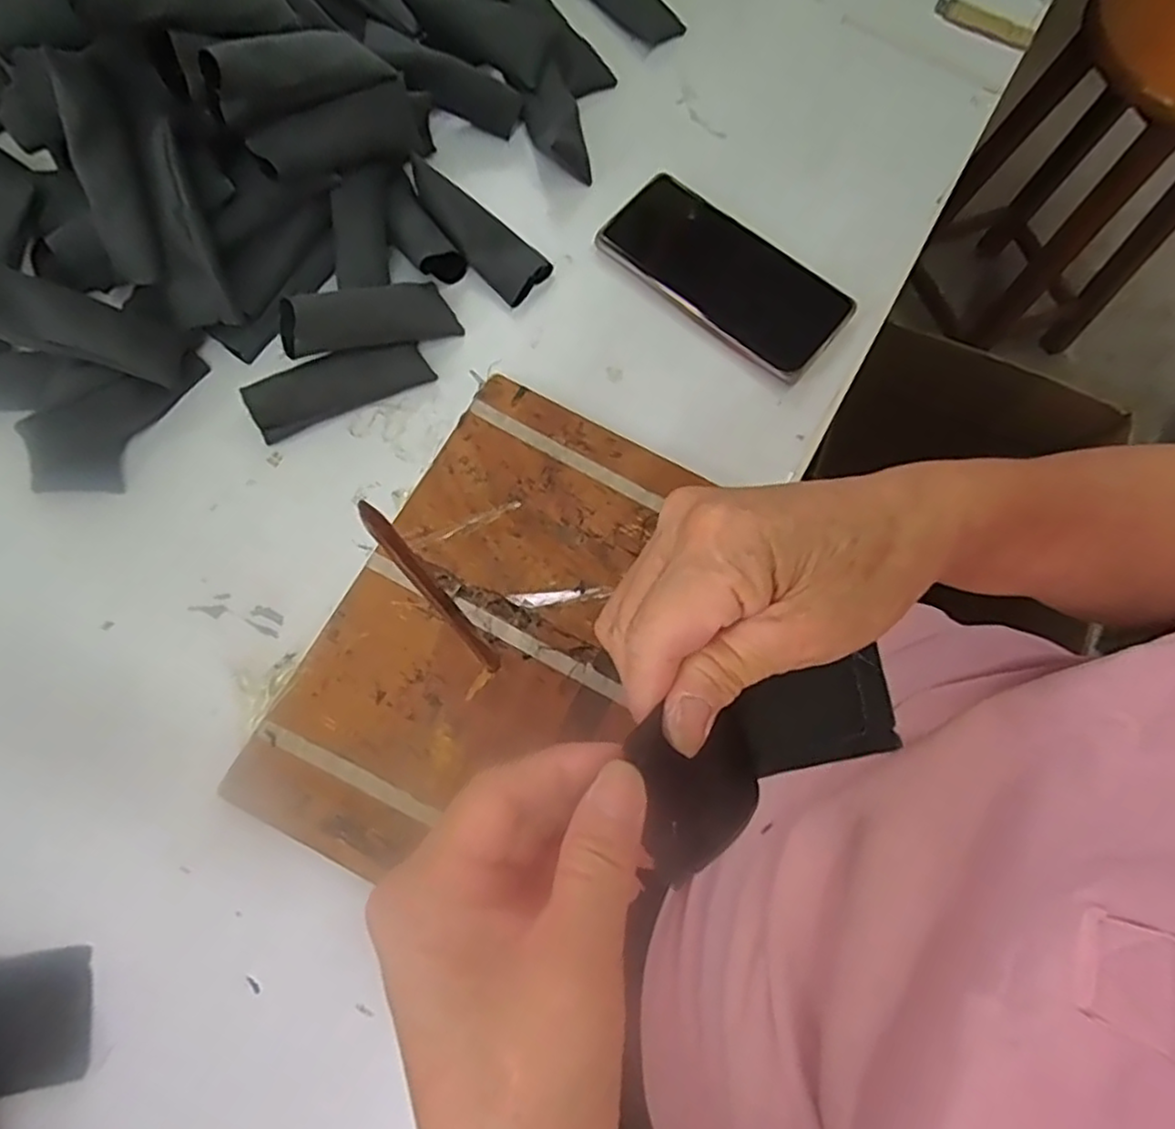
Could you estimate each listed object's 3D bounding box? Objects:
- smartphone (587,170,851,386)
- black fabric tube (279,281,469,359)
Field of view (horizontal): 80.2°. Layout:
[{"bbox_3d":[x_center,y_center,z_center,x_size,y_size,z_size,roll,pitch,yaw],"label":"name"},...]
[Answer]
[{"bbox_3d":[0.087,-0.187,0.449,0.159,0.011,0.076,39,76,9],"label":"smartphone"},{"bbox_3d":[-0.124,-0.142,0.404,0.102,0.027,0.032,-25,73,-41],"label":"black fabric tube"}]

